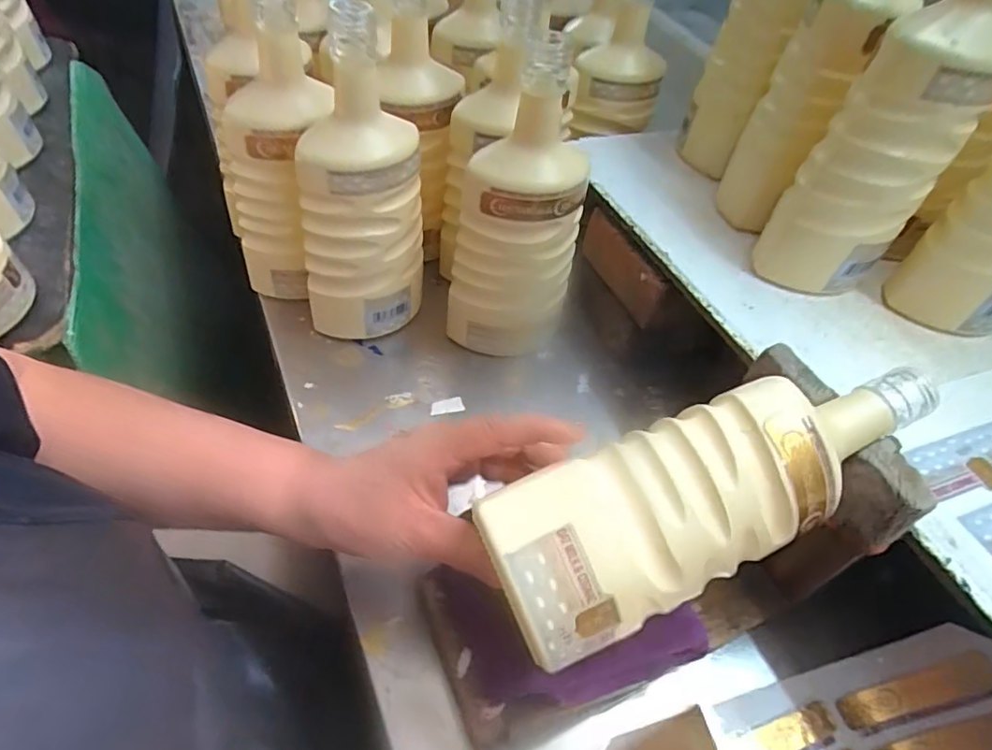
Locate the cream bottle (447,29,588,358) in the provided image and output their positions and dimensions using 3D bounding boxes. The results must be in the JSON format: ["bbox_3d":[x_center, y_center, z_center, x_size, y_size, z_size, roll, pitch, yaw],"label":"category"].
[{"bbox_3d":[0.017,-0.111,0.462,0.085,0.223,0.076,23,53,13],"label":"cream bottle"}]

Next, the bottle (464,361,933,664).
[{"bbox_3d":[0.116,0.055,0.288,0.239,0.065,0.070,-22,56,-9],"label":"bottle"}]

